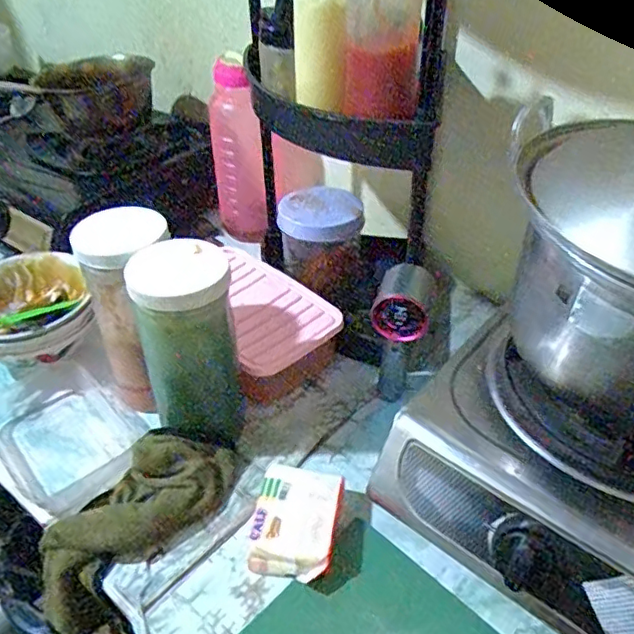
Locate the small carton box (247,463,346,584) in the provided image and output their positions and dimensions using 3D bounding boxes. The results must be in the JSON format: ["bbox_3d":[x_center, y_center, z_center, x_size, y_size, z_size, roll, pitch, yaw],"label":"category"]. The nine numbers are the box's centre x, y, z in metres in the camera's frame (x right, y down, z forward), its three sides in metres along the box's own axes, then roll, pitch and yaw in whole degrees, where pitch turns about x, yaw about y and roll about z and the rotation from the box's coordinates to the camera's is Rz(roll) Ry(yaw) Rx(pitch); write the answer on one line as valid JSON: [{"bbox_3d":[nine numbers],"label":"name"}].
[{"bbox_3d":[-0.018,0.184,0.521,0.072,0.030,0.095,7,41,9],"label":"small carton box"}]

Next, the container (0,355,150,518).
[{"bbox_3d":[-0.264,0.124,0.616,0.140,0.041,0.192,-31,49,-31],"label":"container"}]

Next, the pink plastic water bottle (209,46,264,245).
[{"bbox_3d":[-0.115,-0.243,0.874,0.075,0.261,0.066,0,40,1],"label":"pink plastic water bottle"}]

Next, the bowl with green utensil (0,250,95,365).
[{"bbox_3d":[-0.352,-0.004,0.692,0.144,0.082,0.136,0,40,0],"label":"bowl with green utensil"}]

